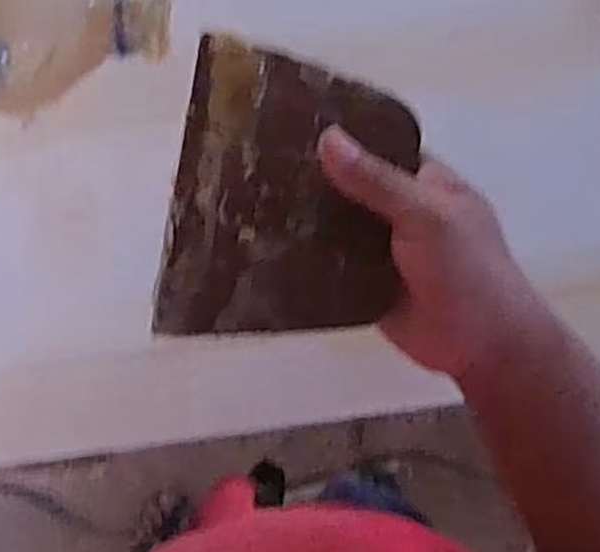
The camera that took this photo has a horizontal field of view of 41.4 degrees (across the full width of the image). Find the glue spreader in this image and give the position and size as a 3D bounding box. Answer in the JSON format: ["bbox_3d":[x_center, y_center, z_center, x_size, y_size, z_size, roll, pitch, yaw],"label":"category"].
[{"bbox_3d":[-0.004,-0.037,0.382,0.110,0.010,0.137,10,88,-5],"label":"glue spreader"}]

